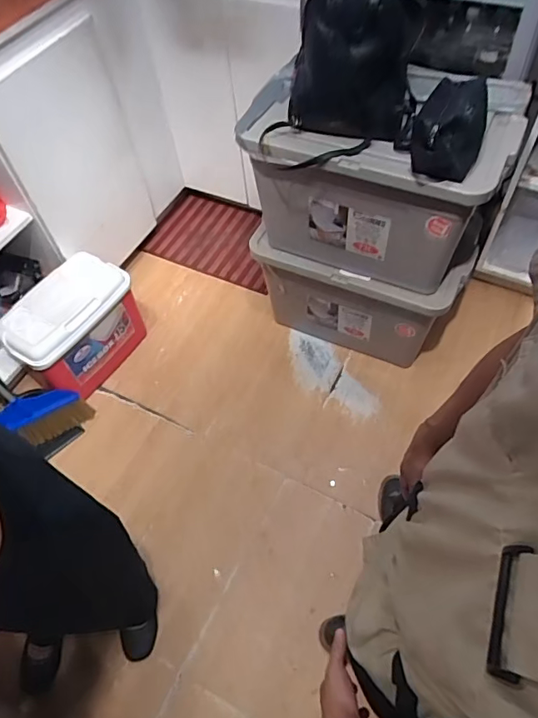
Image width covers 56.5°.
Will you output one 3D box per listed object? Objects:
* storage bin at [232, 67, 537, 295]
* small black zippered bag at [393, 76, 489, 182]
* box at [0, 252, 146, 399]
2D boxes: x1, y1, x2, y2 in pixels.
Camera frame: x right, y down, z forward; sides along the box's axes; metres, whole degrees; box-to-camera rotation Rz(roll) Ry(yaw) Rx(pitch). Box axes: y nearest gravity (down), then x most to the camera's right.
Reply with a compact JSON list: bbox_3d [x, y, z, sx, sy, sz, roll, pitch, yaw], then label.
[{"bbox_3d":[0.279,-0.485,1.341,0.623,0.386,0.454,16,60,14],"label":"storage bin"},{"bbox_3d":[0.363,-0.478,1.045,0.158,0.126,0.233,13,59,12],"label":"small black zippered bag"},{"bbox_3d":[-0.623,-0.093,1.647,0.225,0.311,0.402,27,63,20],"label":"box"}]

